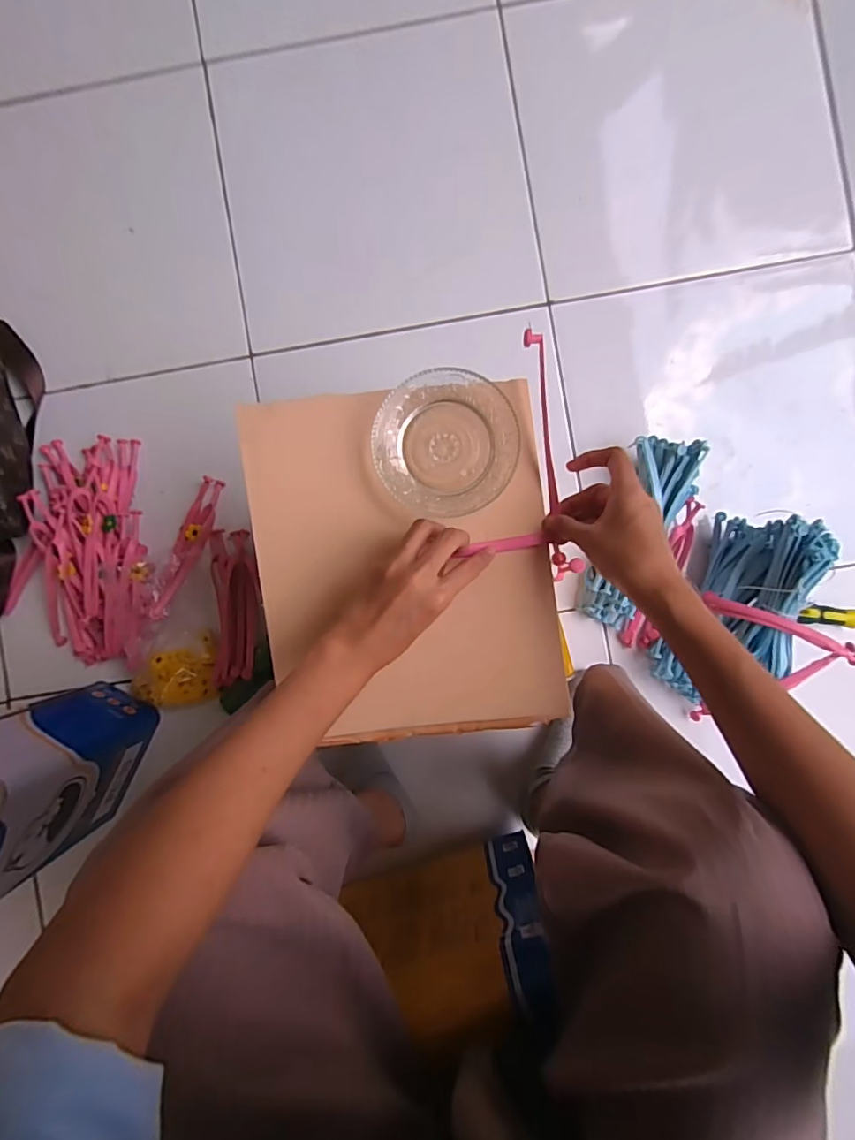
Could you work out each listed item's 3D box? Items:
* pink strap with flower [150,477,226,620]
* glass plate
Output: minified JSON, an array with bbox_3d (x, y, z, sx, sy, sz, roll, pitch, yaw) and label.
[{"bbox_3d":[-0.310,-0.029,0.650,0.038,0.028,0.187,16,76,2],"label":"pink strap with flower"},{"bbox_3d":[0.015,-0.101,0.409,0.111,0.018,0.113,0,89,2],"label":"glass plate"}]

